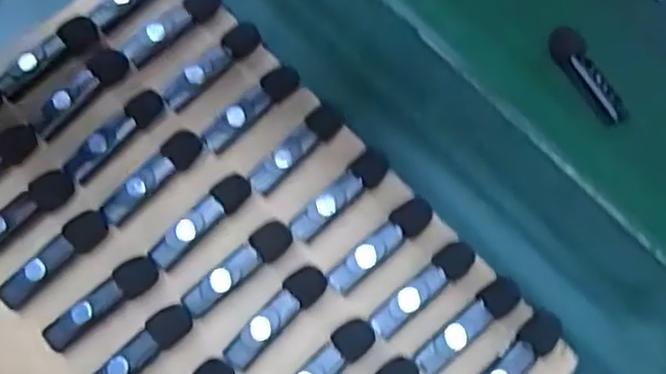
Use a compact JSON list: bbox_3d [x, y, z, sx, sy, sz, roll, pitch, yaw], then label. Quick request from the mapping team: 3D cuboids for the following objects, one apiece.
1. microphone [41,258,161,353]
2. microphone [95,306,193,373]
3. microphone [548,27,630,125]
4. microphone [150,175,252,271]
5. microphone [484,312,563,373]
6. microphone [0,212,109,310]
[{"bbox_3d":[-0.120,0.060,0.358,0.064,0.016,0.017,-34,75,-14],"label":"microphone"},{"bbox_3d":[-0.100,0.086,0.350,0.064,0.012,0.017,-38,76,-15],"label":"microphone"},{"bbox_3d":[0.154,-0.066,0.422,0.017,0.022,0.069,-24,72,-11],"label":"microphone"},{"bbox_3d":[-0.070,0.017,0.367,0.063,0.011,0.017,-41,77,-16],"label":"microphone"},{"bbox_3d":[0.091,0.091,0.351,0.066,0.013,0.018,-41,77,-16],"label":"microphone"},{"bbox_3d":[-0.146,0.038,0.362,0.015,0.014,0.064,43,73,12],"label":"microphone"}]

